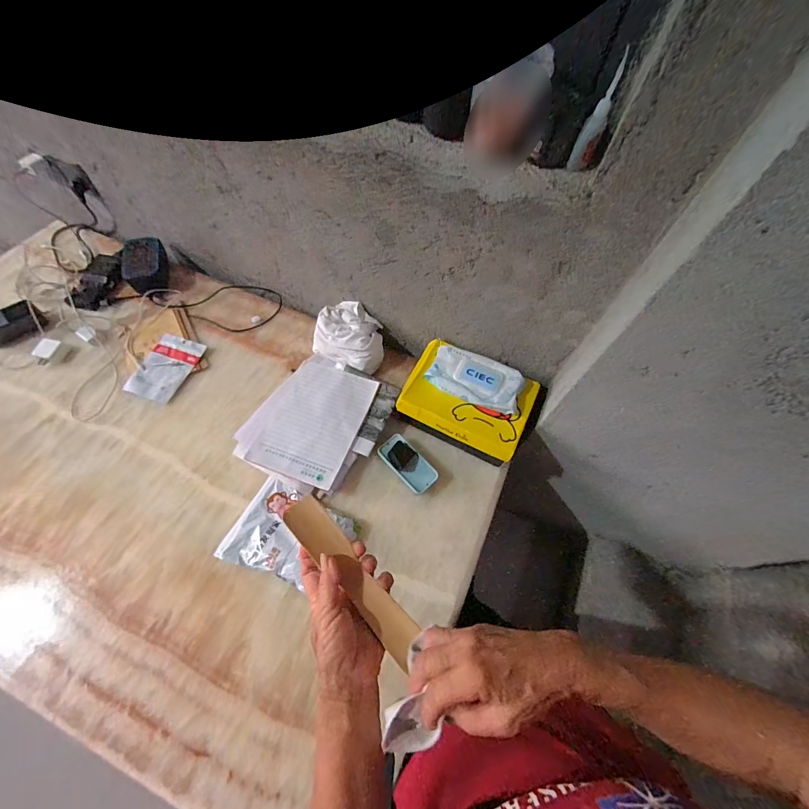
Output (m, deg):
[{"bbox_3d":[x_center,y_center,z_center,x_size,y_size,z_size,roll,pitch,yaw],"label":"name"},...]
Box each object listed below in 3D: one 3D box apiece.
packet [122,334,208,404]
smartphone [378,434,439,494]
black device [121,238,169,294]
[{"bbox_3d":[-0.552,-0.086,0.860,0.113,0.005,0.165,18,63,8],"label":"packet"},{"bbox_3d":[0.007,0.119,0.758,0.062,0.012,0.127,-41,73,-11],"label":"smartphone"},{"bbox_3d":[-0.662,-0.354,0.951,0.096,0.061,0.140,-17,64,-10],"label":"black device"}]

